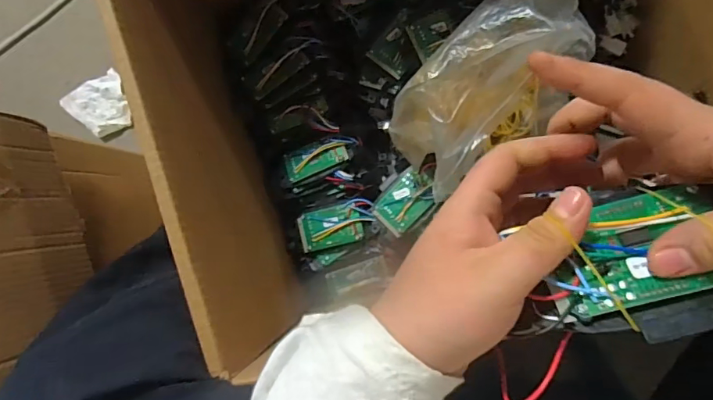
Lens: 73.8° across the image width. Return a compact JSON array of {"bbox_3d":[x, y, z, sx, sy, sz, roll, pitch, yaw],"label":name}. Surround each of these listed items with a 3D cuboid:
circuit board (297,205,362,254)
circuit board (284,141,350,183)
[{"bbox_3d":[-0.034,0.036,0.625,0.082,0.012,0.049,-13,85,6],"label":"circuit board"},{"bbox_3d":[-0.052,-0.052,0.614,0.082,0.013,0.037,-19,85,6],"label":"circuit board"}]

